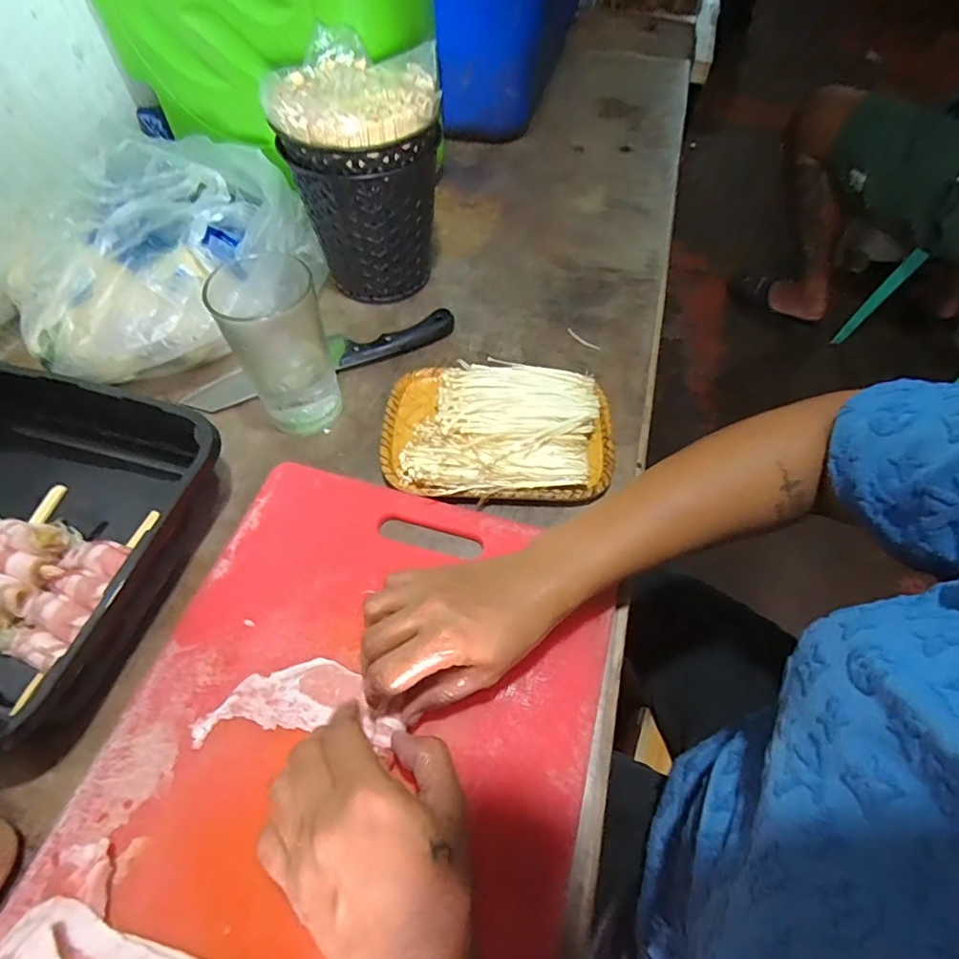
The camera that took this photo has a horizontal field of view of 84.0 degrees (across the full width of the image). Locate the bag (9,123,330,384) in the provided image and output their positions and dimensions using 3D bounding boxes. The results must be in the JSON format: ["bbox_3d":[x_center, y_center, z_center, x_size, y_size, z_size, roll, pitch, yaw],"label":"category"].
[{"bbox_3d":[-0.269,-0.201,0.484,0.180,0.118,0.275,21,60,12],"label":"bag"}]

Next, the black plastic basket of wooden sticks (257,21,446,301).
[{"bbox_3d":[-0.104,-0.270,0.498,0.133,0.183,0.129,-10,59,-8],"label":"black plastic basket of wooden sticks"}]

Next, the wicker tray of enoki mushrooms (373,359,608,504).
[{"bbox_3d":[0.014,-0.044,0.435,0.181,0.035,0.126,2,58,0],"label":"wicker tray of enoki mushrooms"}]

